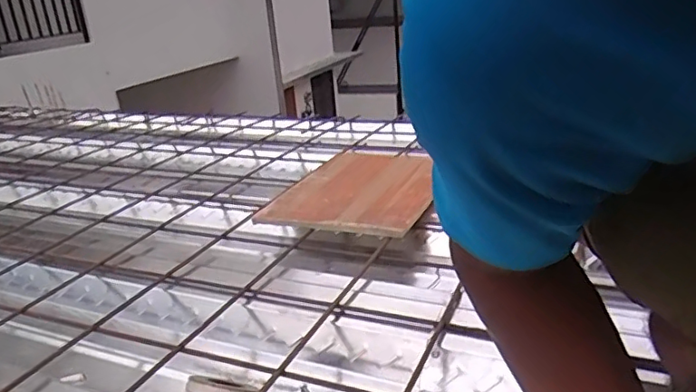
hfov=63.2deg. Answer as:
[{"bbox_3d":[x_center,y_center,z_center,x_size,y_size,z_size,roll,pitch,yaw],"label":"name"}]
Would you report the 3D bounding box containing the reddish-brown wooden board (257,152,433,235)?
[{"bbox_3d":[0.039,-0.024,1.198,0.304,0.021,0.432,3,22,22],"label":"reddish-brown wooden board"}]

